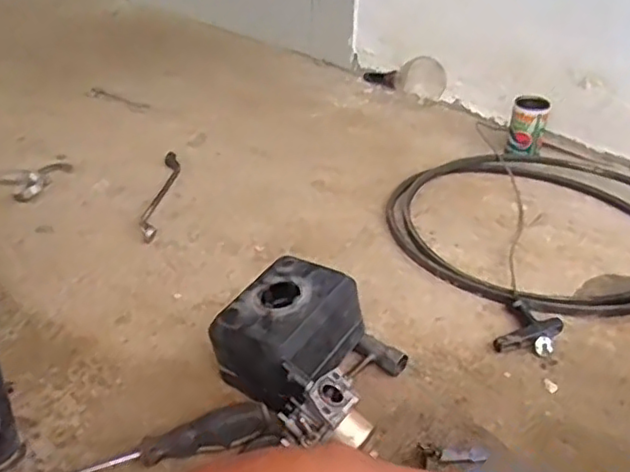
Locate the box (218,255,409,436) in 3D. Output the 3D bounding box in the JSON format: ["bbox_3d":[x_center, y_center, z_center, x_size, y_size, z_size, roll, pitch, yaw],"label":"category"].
[{"bbox_3d":[-0.005,0.107,0.582,0.164,0.088,0.143,19,38,25],"label":"box"}]

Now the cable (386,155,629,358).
[{"bbox_3d":[0.306,-0.021,0.823,0.406,0.022,0.333,-17,38,-24],"label":"cable"}]

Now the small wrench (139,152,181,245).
[{"bbox_3d":[-0.213,-0.059,0.879,0.027,0.016,0.210,1,34,-1],"label":"small wrench"}]

